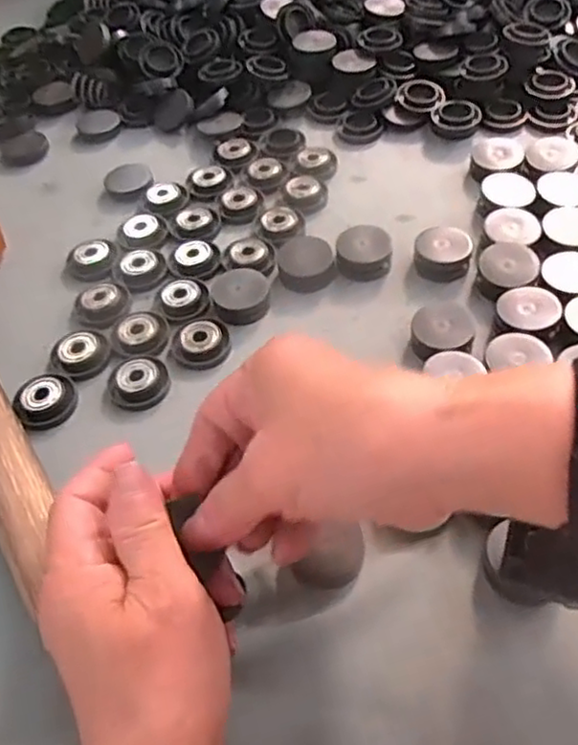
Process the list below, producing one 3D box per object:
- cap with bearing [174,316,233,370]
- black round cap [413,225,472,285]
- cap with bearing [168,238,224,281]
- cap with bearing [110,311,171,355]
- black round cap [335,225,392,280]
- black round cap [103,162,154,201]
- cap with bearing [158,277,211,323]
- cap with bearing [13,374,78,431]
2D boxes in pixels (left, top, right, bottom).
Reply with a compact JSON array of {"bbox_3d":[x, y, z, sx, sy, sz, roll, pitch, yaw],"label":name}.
[{"bbox_3d":[-0.049,-0.018,0.380,0.031,0.015,0.032,-3,51,4],"label":"cap with bearing"},{"bbox_3d":[0.090,-0.072,0.400,0.032,0.014,0.036,0,52,6],"label":"black round cap"},{"bbox_3d":[-0.057,-0.071,0.417,0.031,0.009,0.034,-3,51,4],"label":"cap with bearing"},{"bbox_3d":[-0.084,-0.023,0.386,0.031,0.006,0.032,-3,51,4],"label":"cap with bearing"},{"bbox_3d":[0.045,-0.071,0.405,0.032,0.016,0.029,0,52,6],"label":"black round cap"},{"bbox_3d":[-0.110,-0.132,0.472,0.033,0.006,0.033,-3,51,4],"label":"black round cap"},{"bbox_3d":[-0.061,-0.042,0.397,0.029,0.010,0.027,-3,51,4],"label":"cap with bearing"},{"bbox_3d":[-0.128,0.014,0.360,0.031,0.007,0.034,-3,51,4],"label":"cap with bearing"}]

